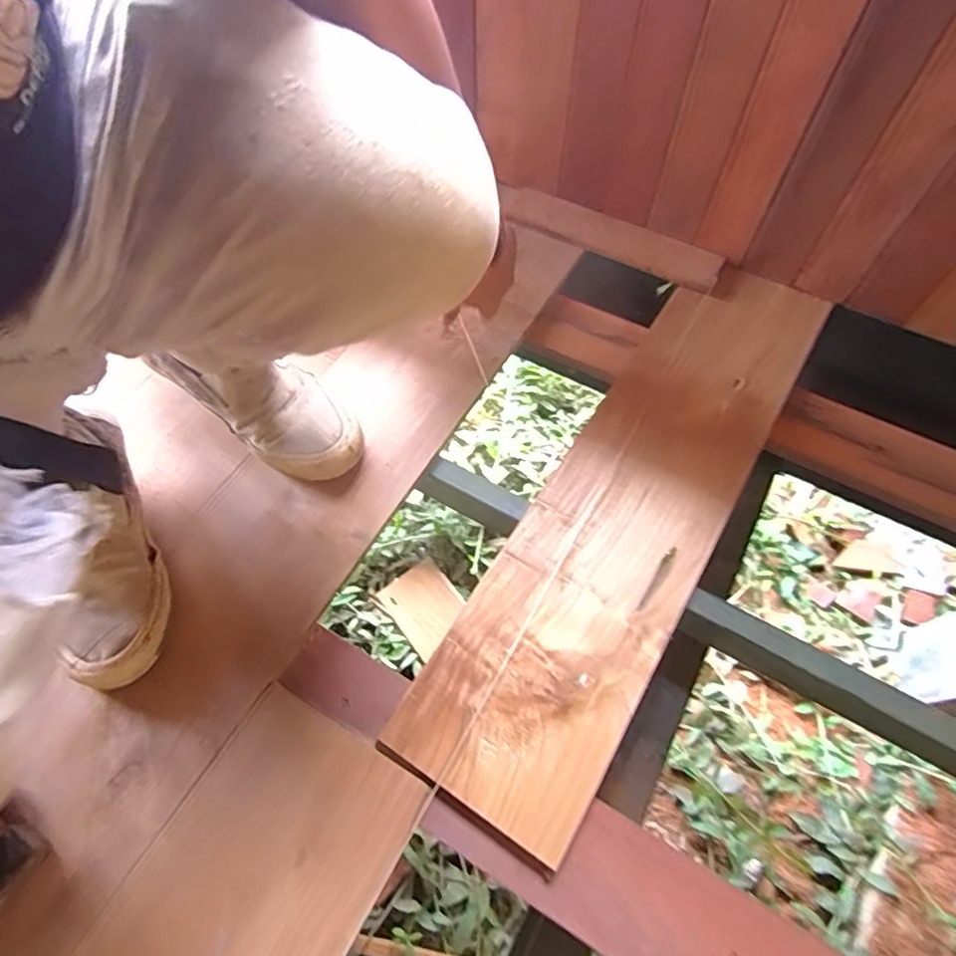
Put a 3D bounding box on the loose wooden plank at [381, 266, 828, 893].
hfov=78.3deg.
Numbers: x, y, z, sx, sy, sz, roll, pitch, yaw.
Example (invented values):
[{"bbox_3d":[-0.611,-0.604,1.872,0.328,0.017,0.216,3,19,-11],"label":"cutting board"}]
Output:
[{"bbox_3d":[0.184,-0.002,0.631,0.177,0.017,0.711,29,65,16],"label":"loose wooden plank"}]

